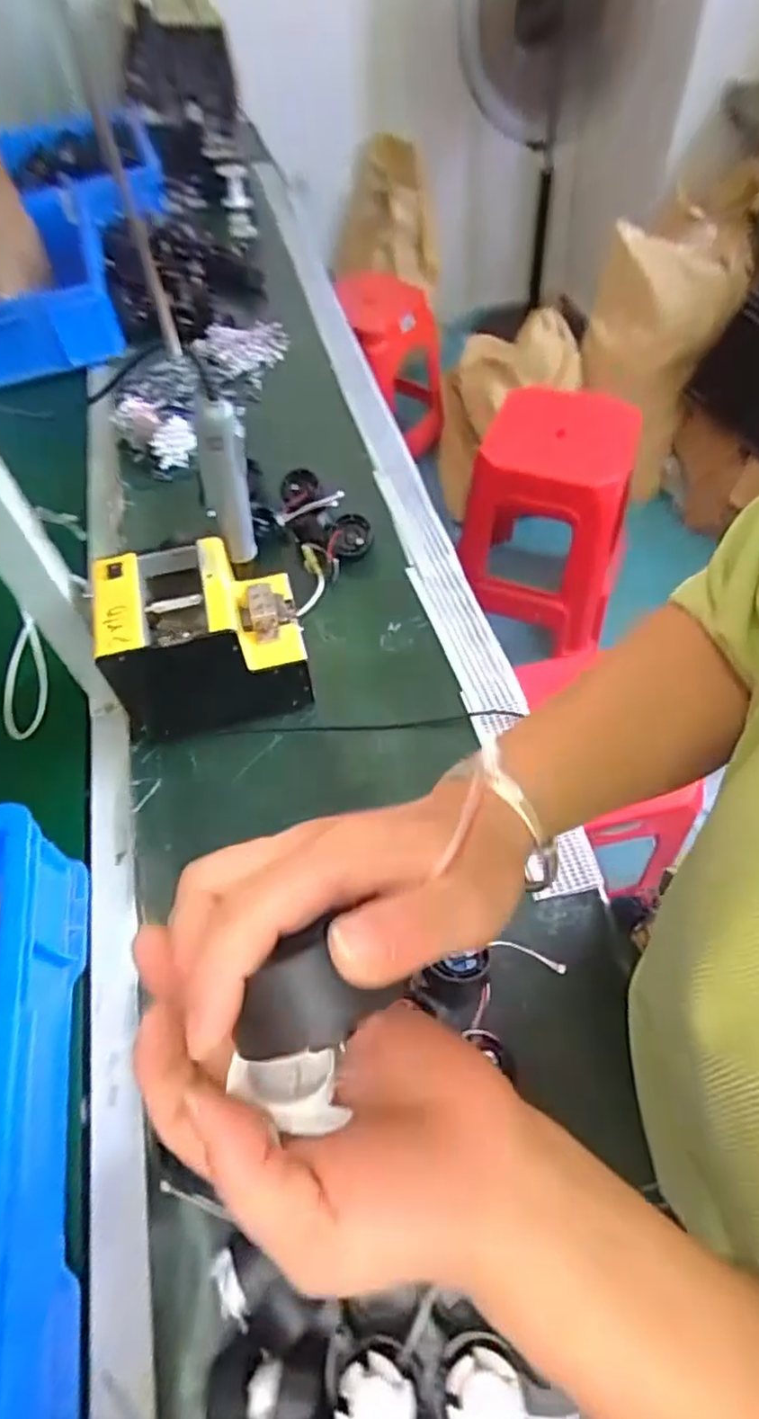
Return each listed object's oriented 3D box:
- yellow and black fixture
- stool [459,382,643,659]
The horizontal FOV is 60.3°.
[{"bbox_3d":[-0.170,-0.071,0.658,0.179,0.147,0.123,-12,56,-4],"label":"yellow and black fixture"},{"bbox_3d":[0.373,-0.439,1.496,0.343,0.469,0.358,9,57,9],"label":"stool"}]

